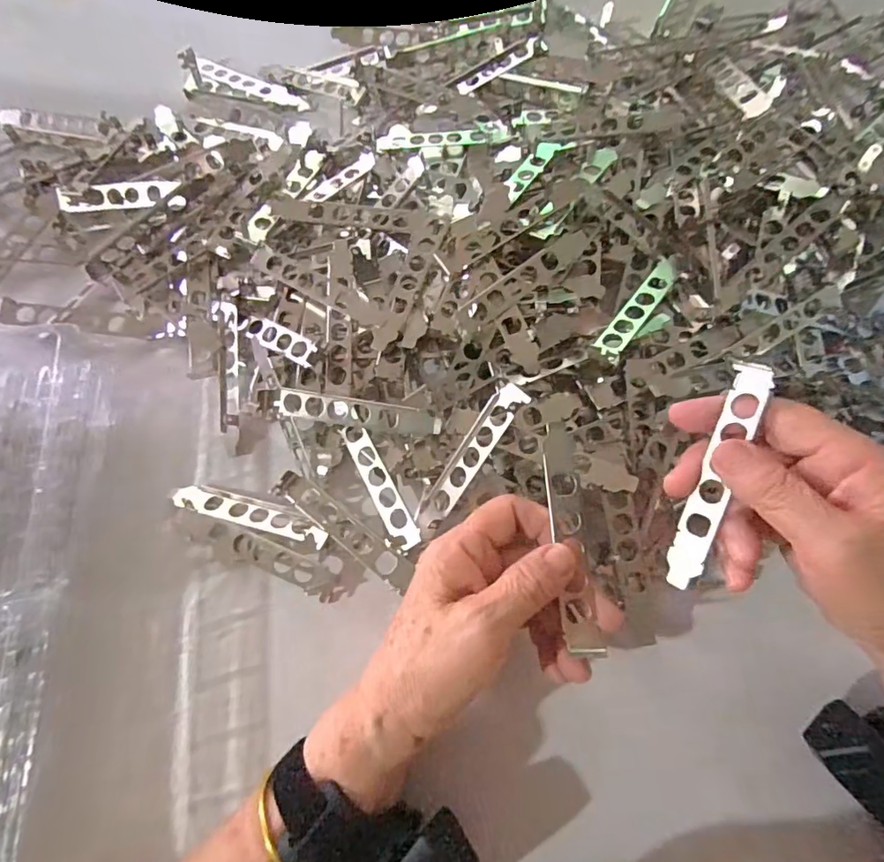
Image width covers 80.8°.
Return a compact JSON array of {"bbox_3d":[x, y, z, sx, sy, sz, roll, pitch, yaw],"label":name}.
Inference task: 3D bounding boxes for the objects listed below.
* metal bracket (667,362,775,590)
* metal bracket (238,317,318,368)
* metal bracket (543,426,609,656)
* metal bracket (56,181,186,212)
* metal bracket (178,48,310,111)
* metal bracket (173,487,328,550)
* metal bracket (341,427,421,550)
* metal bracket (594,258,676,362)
[{"bbox_3d":[0.141,0.025,0.268,0.019,0.004,0.120,24,104,45],"label":"metal bracket"},{"bbox_3d":[-0.115,-0.065,0.363,0.083,0.009,0.018,29,74,29],"label":"metal bracket"},{"bbox_3d":[0.069,0.056,0.276,0.017,0.004,0.121,-9,80,9],"label":"metal bracket"},{"bbox_3d":[-0.253,-0.185,0.410,0.110,0.024,0.023,8,72,5],"label":"metal bracket"},{"bbox_3d":[-0.182,-0.311,0.469,0.130,0.014,0.038,21,74,9],"label":"metal bracket"},{"bbox_3d":[-0.125,0.052,0.341,0.109,0.019,0.019,15,73,8],"label":"metal bracket"},{"bbox_3d":[-0.039,0.034,0.335,0.018,0.004,0.091,-33,71,9],"label":"metal bracket"},{"bbox_3d":[0.135,-0.085,0.355,0.018,0.011,0.117,34,61,13],"label":"metal bracket"}]

